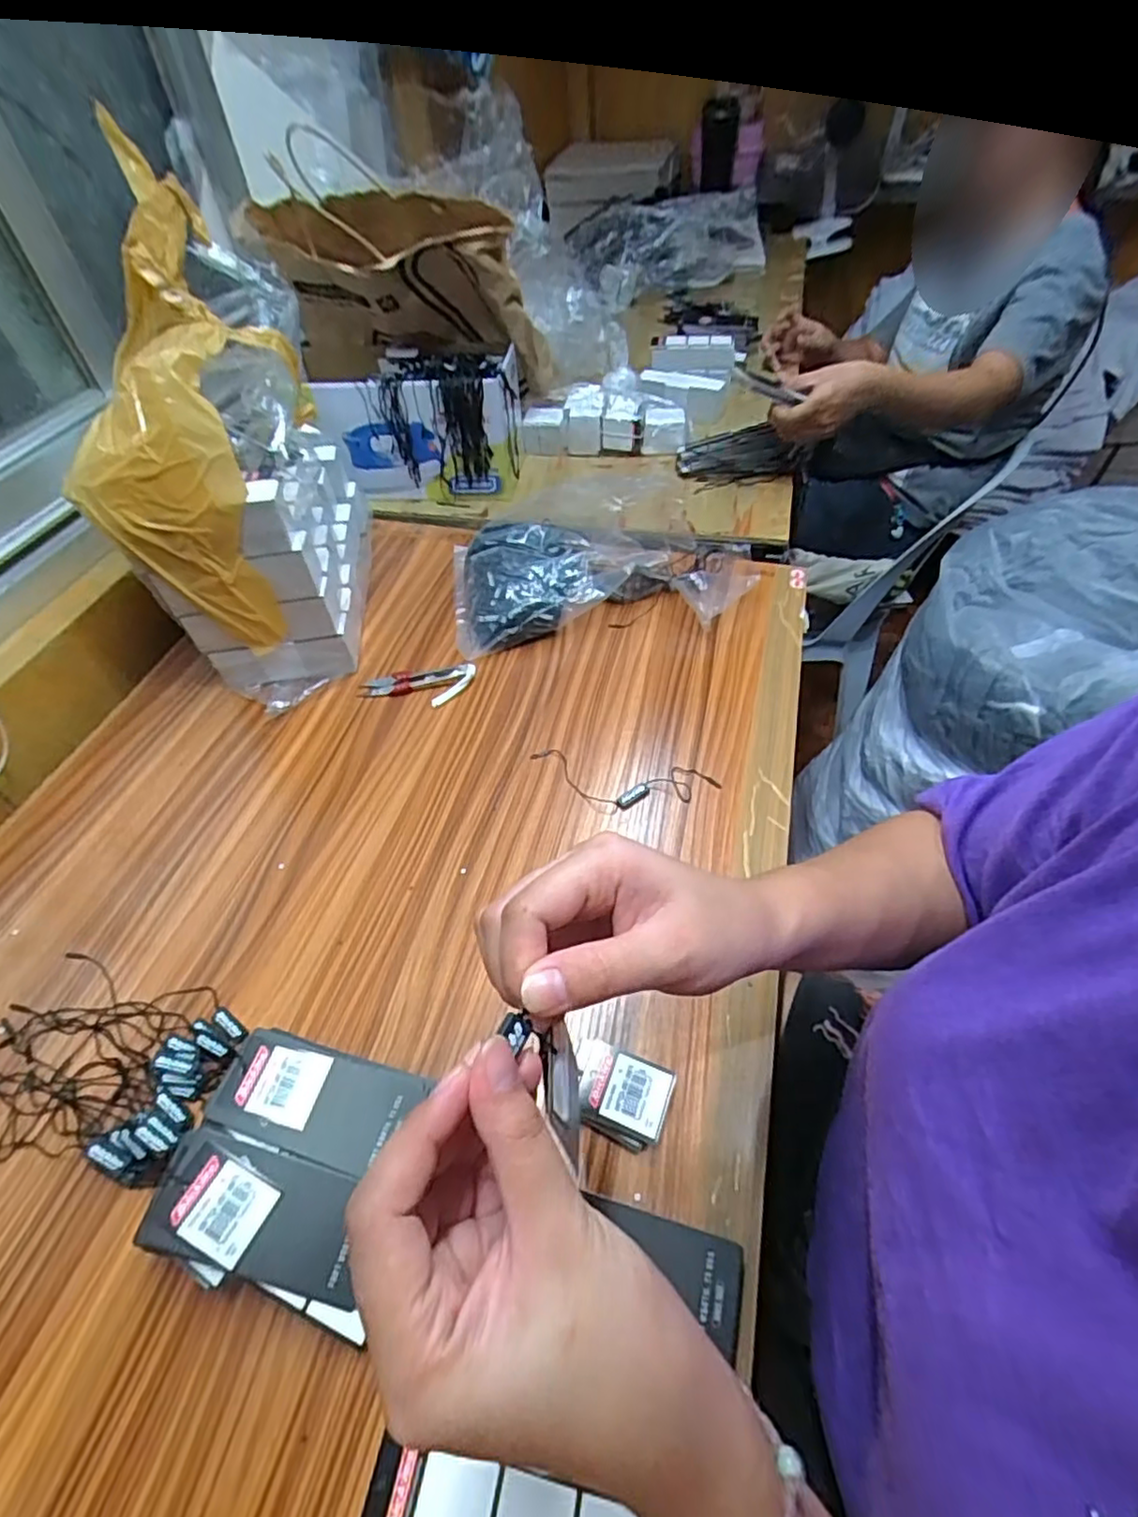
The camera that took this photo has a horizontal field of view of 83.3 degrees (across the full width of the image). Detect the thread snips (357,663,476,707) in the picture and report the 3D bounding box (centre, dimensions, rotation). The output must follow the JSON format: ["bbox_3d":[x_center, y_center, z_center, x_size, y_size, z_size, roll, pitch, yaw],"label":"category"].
[{"bbox_3d":[-0.140,-0.066,0.591,0.105,0.008,0.042,-5,50,-1],"label":"thread snips"}]

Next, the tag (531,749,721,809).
[{"bbox_3d":[0.042,0.017,0.514,0.153,0.006,0.047,7,51,9],"label":"tag"}]

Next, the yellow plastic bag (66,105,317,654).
[{"bbox_3d":[-0.296,-0.284,0.524,0.118,0.306,0.246,1,50,4],"label":"yellow plastic bag"}]

